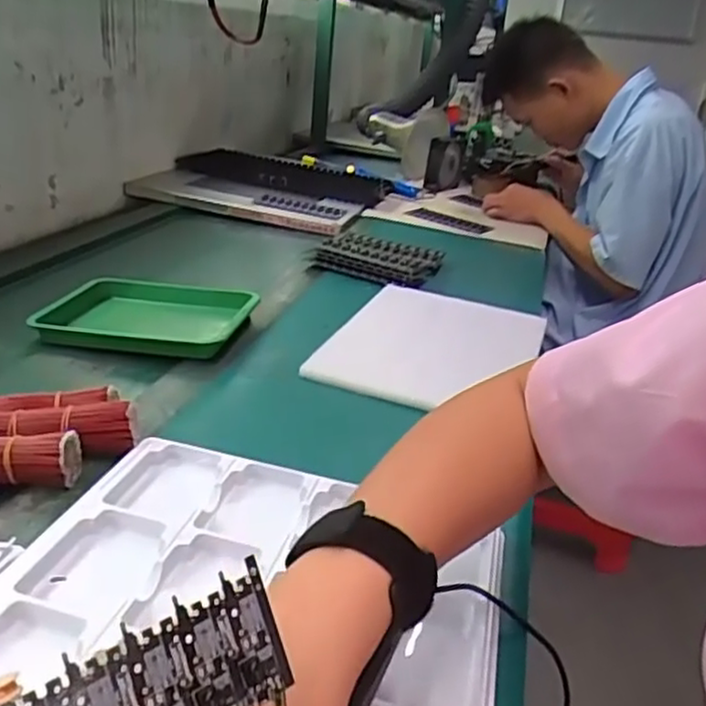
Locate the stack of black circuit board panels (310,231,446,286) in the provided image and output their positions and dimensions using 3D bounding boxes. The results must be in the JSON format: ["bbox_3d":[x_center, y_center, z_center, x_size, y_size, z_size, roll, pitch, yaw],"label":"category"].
[{"bbox_3d":[0.040,-0.148,1.065,0.171,0.026,0.167,12,24,14],"label":"stack of black circuit board panels"}]

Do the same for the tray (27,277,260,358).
[{"bbox_3d":[-0.229,-0.044,0.801,0.212,0.032,0.179,7,24,3],"label":"tray"}]

